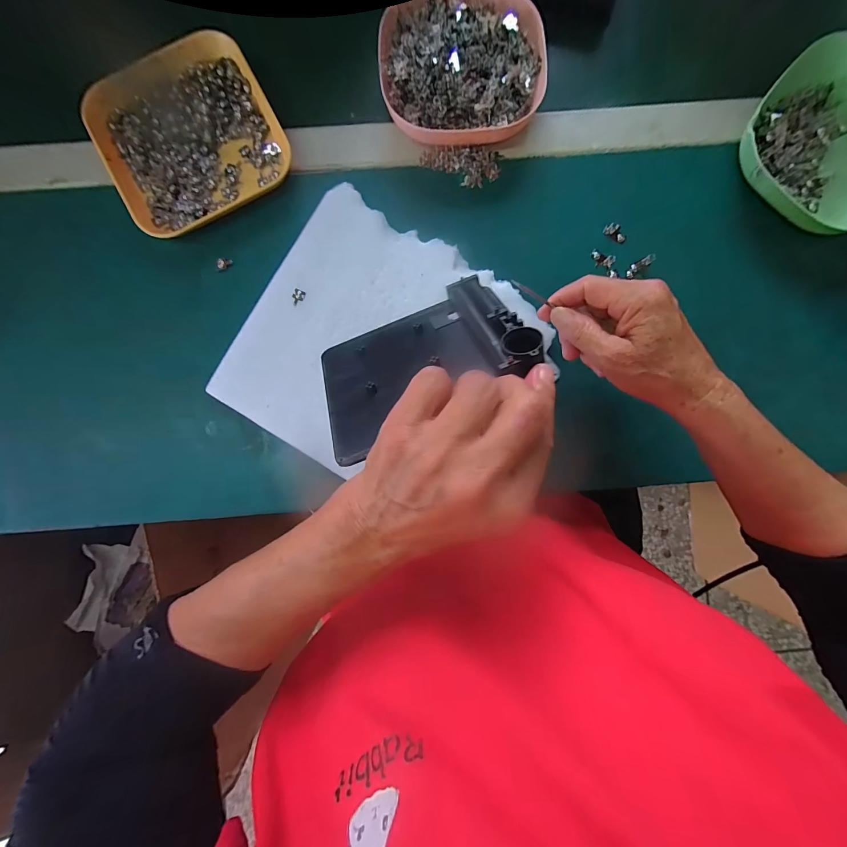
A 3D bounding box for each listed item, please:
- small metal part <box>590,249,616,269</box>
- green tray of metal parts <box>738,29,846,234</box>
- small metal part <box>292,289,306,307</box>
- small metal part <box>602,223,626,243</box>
[{"bbox_3d":[0.160,-0.147,0.318,0.021,0.004,0.013,24,89,-1],"label":"small metal part"},{"bbox_3d":[0.346,-0.236,0.305,0.144,0.040,0.137,-44,91,-1],"label":"green tray of metal parts"},{"bbox_3d":[-0.108,-0.108,0.305,0.010,0.004,0.014,23,89,-1],"label":"small metal part"},{"bbox_3d":[0.172,-0.170,0.318,0.022,0.004,0.012,33,89,-1],"label":"small metal part"}]

